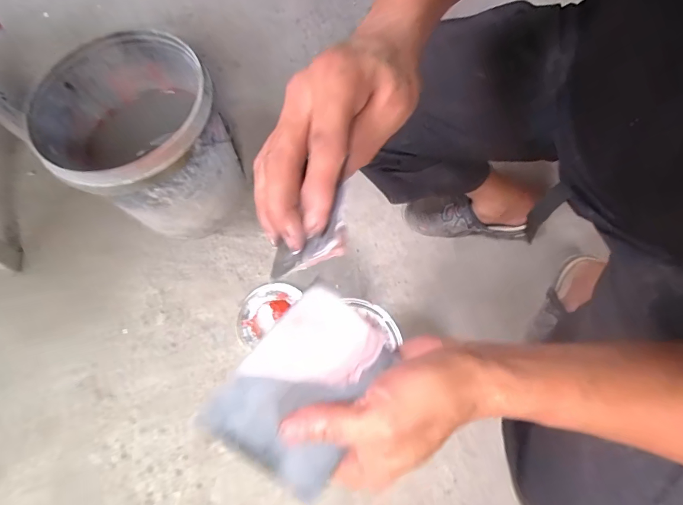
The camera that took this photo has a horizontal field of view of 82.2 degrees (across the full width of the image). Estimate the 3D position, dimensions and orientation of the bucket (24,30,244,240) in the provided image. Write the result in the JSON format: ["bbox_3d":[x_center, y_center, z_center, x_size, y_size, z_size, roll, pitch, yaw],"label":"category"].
[{"bbox_3d":[-0.366,-0.197,0.782,0.275,0.318,0.284,-1,71,2],"label":"bucket"}]

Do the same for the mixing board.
[{"bbox_3d":[-0.022,0.086,0.257,0.085,0.006,0.116,35,68,16],"label":"mixing board"}]

